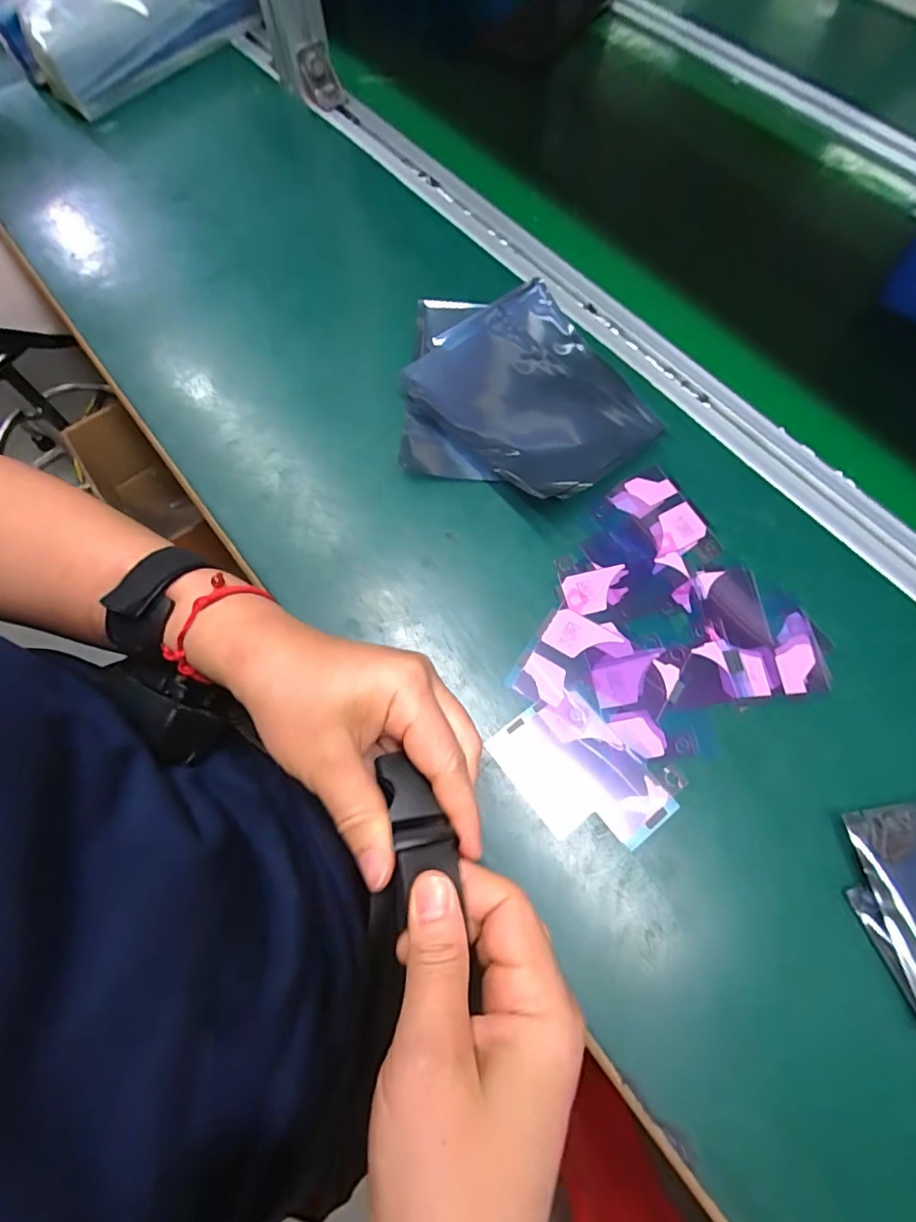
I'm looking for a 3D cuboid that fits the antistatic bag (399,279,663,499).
[{"bbox_3d":[0.043,-0.149,0.341,0.157,0.024,0.151,-1,69,-1],"label":"antistatic bag"}]

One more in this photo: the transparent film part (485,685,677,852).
[{"bbox_3d":[0.065,0.086,0.265,0.059,0.004,0.085,-38,74,-14],"label":"transparent film part"}]

